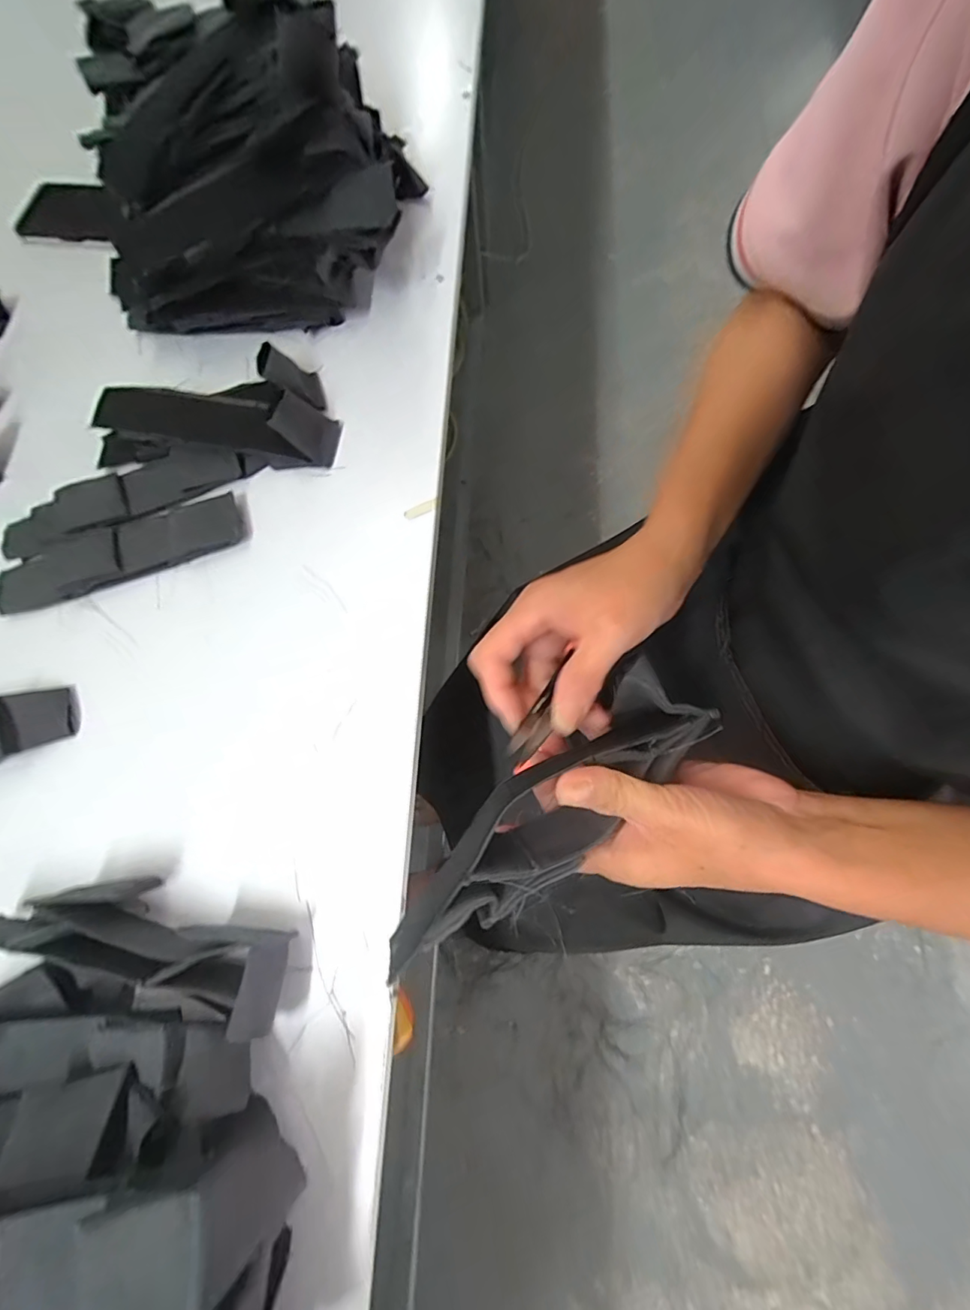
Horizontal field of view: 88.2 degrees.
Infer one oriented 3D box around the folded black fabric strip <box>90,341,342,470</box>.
[{"bbox_3d":[-0.222,-0.208,0.406,0.198,0.036,0.094,2,73,5],"label":"folded black fabric strip"}]

